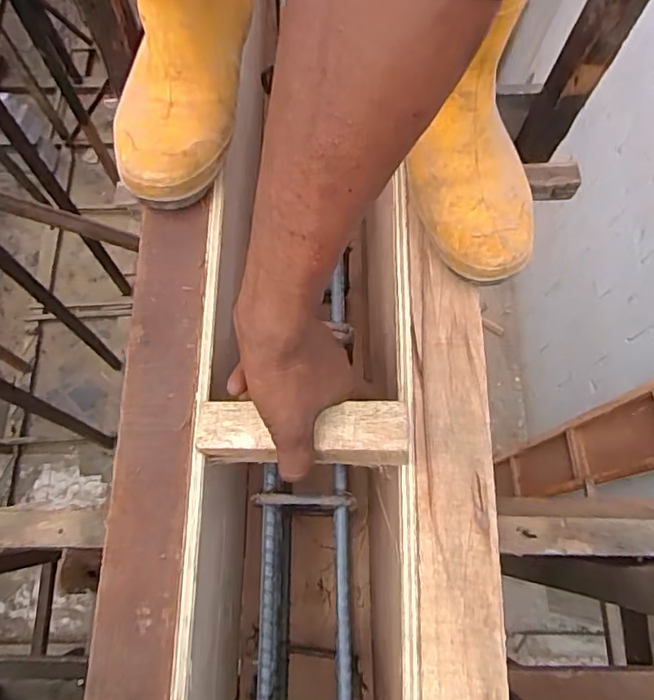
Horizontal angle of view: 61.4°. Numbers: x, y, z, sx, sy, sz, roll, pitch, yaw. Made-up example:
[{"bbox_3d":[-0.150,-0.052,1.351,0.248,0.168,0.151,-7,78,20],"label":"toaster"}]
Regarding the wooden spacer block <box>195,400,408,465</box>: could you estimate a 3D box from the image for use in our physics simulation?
[{"bbox_3d":[-0.019,0.060,0.396,0.150,0.033,0.041,-2,70,10],"label":"wooden spacer block"}]

